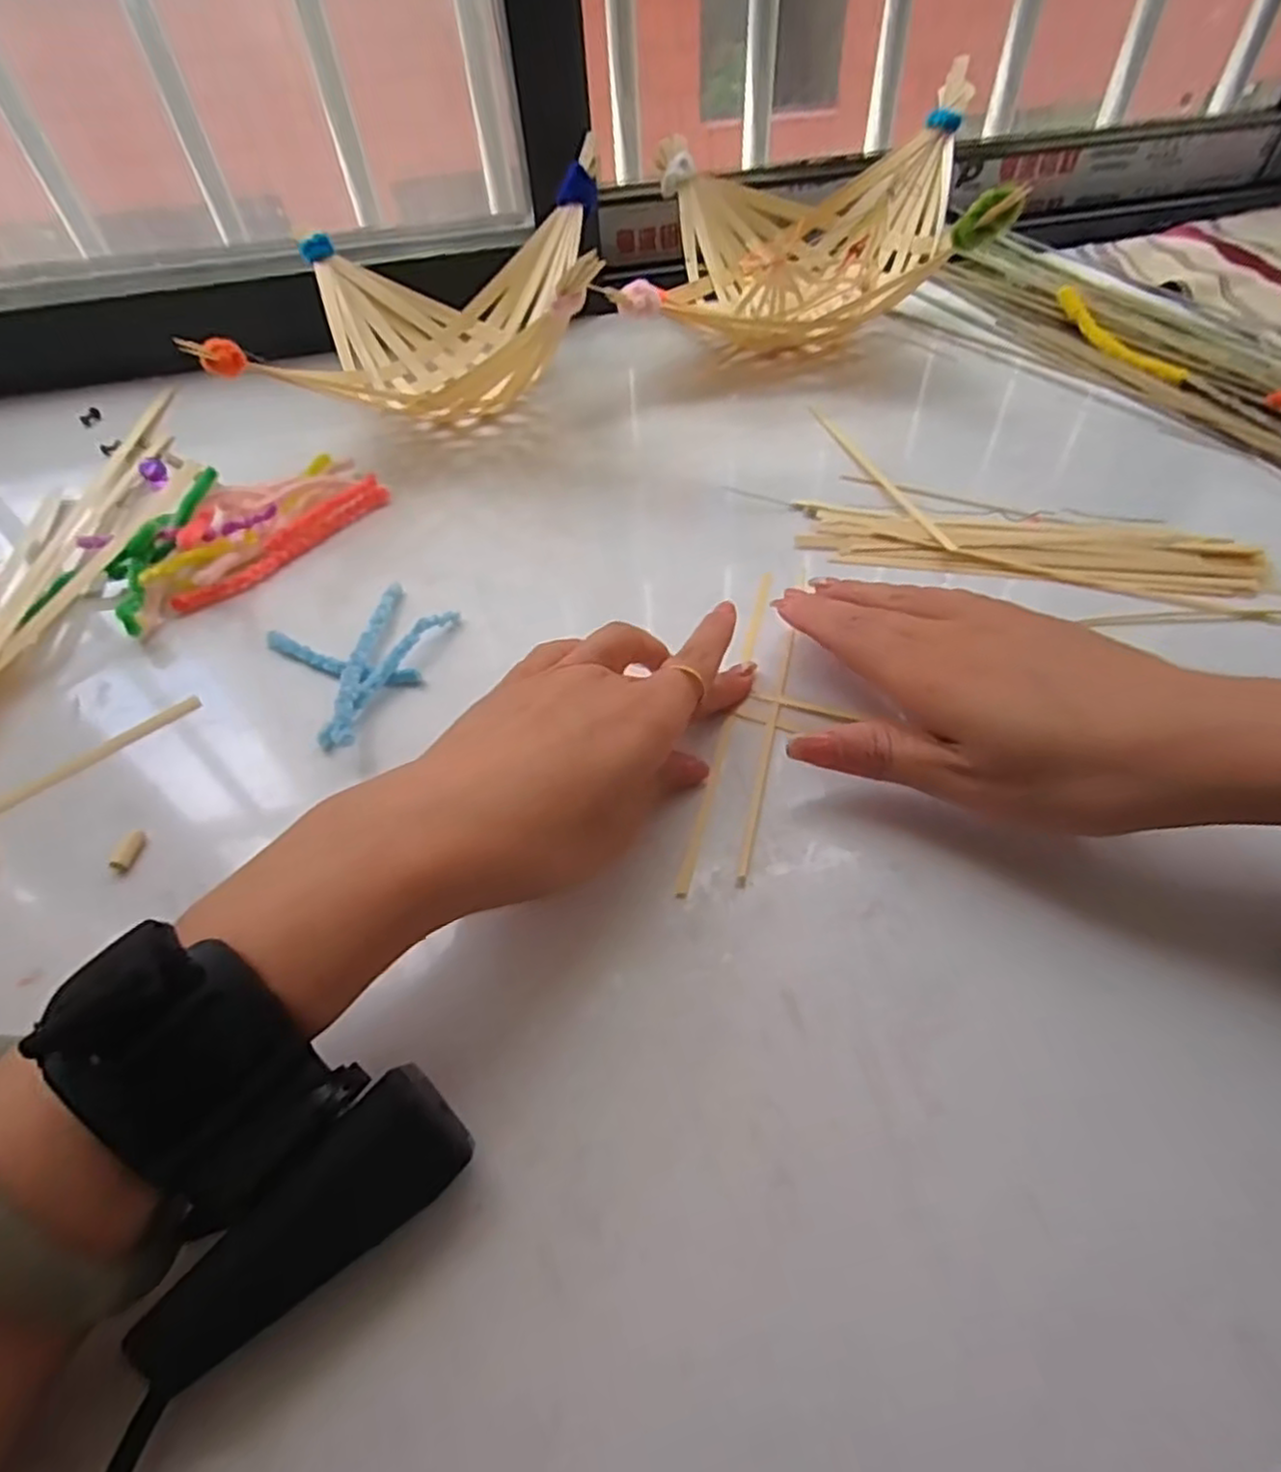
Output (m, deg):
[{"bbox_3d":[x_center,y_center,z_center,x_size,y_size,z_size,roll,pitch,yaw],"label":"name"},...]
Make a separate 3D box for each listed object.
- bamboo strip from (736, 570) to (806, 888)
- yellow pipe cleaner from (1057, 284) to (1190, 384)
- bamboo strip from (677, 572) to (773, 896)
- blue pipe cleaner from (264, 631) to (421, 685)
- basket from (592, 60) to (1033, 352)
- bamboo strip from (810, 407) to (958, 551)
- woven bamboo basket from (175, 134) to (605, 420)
[{"bbox_3d":[0.055,-0.014,0.286,0.005,0.004,0.167,10,53,12],"label":"bamboo strip"},{"bbox_3d":[0.303,-0.258,0.455,0.017,0.020,0.114,-17,52,-10],"label":"yellow pipe cleaner"},{"bbox_3d":[0.037,-0.011,0.284,0.006,0.004,0.169,11,53,12],"label":"bamboo strip"},{"bbox_3d":[-0.133,-0.032,0.311,0.077,0.010,0.015,13,54,14],"label":"blue pipe cleaner"},{"bbox_3d":[0.100,-0.326,0.474,0.217,0.099,0.192,2,52,6],"label":"basket"},{"bbox_3d":[0.127,-0.148,0.385,0.008,0.006,0.163,-13,52,-7],"label":"bamboo strip"},{"bbox_3d":[-0.118,-0.252,0.434,0.187,0.093,0.196,-4,51,0],"label":"woven bamboo basket"}]

